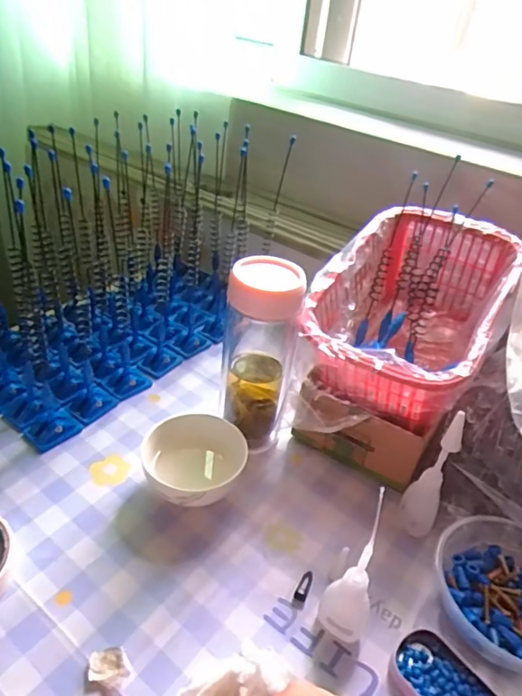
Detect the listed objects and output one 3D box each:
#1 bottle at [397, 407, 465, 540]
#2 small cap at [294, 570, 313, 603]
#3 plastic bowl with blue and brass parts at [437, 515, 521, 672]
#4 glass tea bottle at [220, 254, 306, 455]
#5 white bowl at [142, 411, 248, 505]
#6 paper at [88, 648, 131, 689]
[{"bbox_3d":[0.140,0.108,0.427,0.030,0.124,0.029,24,39,20],"label":"bottle"},{"bbox_3d":[0.034,0.185,0.405,0.009,0.009,0.025,20,39,17],"label":"small cap"},{"bbox_3d":[0.191,0.178,0.396,0.111,0.045,0.108,5,36,-4],"label":"plastic bowl with blue and brass parts"},{"bbox_3d":[-0.001,0.011,0.488,0.064,0.184,0.056,11,36,4],"label":"glass tea bottle"},{"bbox_3d":[-0.059,0.101,0.459,0.084,0.047,0.100,8,36,1],"label":"white bowl"},{"bbox_3d":[-0.098,0.208,0.340,0.028,0.011,0.020,11,36,4],"label":"paper"}]

